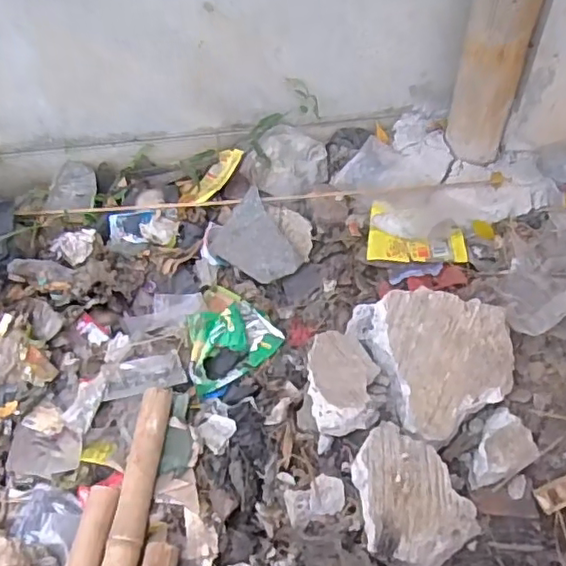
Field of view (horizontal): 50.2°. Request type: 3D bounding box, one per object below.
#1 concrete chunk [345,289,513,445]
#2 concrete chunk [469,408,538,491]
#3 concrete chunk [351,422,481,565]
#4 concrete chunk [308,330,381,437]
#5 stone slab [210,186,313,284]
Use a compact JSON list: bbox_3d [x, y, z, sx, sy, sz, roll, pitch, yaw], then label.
[{"bbox_3d":[0.226,0.088,0.850,0.199,0.035,0.238,-19,57,-9],"label":"concrete chunk"},{"bbox_3d":[0.270,0.207,0.763,0.097,0.043,0.075,-29,59,-13],"label":"concrete chunk"},{"bbox_3d":[0.142,0.258,0.727,0.128,0.045,0.163,-25,58,-12],"label":"concrete chunk"},{"bbox_3d":[0.084,0.125,0.831,0.097,0.058,0.171,-1,57,4],"label":"concrete chunk"},{"bbox_3d":[-0.028,-0.073,1.012,0.143,0.032,0.132,30,76,5],"label":"stone slab"}]

